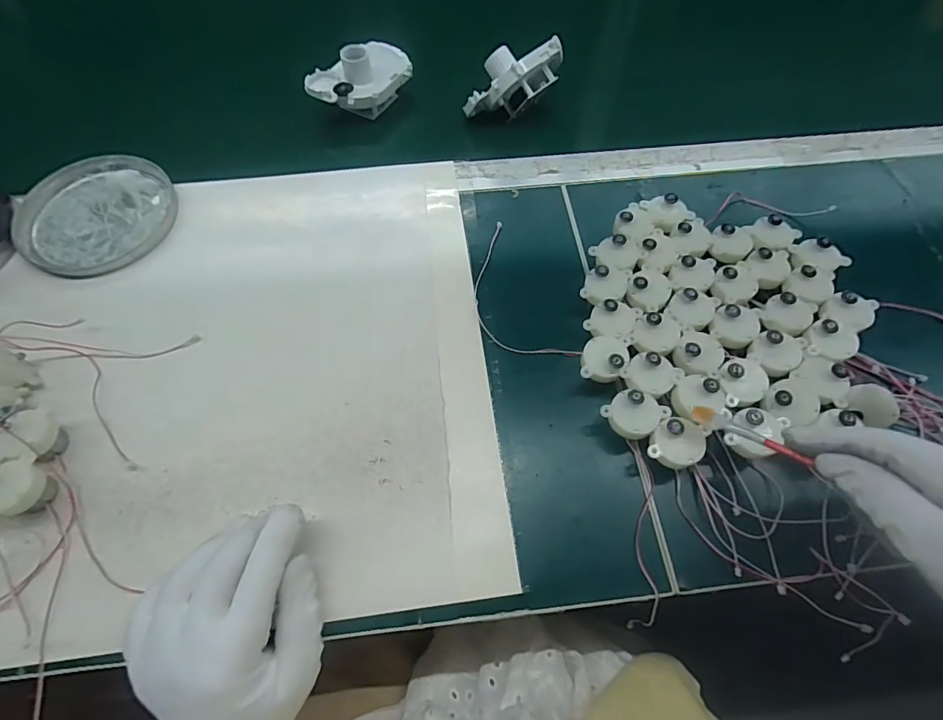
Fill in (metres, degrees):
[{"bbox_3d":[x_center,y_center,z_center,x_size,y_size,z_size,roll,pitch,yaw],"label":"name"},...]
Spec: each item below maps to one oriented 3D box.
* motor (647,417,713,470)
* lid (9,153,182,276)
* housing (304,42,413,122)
[{"bbox_3d":[0.136,0.056,0.308,0.041,0.025,0.031,-29,66,-14],"label":"motor"},{"bbox_3d":[-0.337,-0.137,0.425,0.127,0.015,0.138,0,62,0],"label":"lid"},{"bbox_3d":[-0.111,-0.279,0.475,0.105,0.055,0.052,-20,64,-10],"label":"housing"}]

